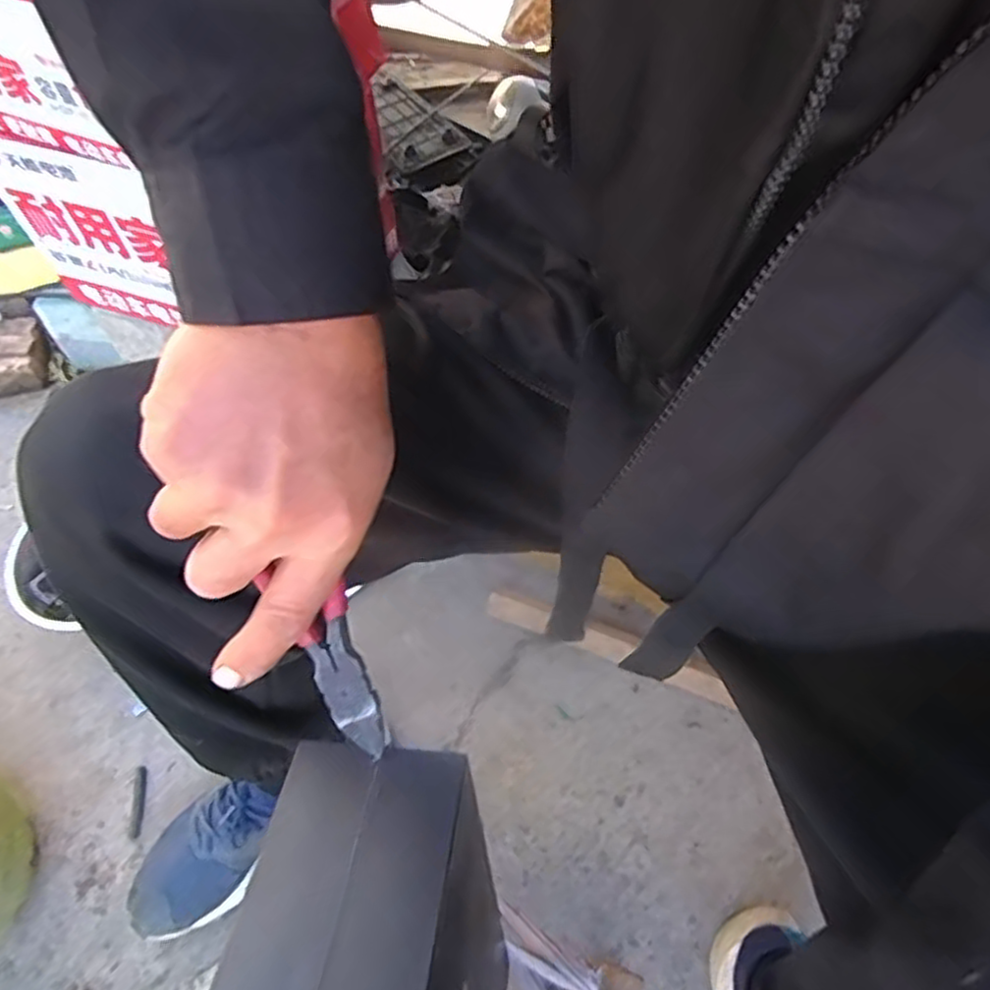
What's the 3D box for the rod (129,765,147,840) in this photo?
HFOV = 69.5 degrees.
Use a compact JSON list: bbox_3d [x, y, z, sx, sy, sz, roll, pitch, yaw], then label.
[{"bbox_3d":[-0.376,0.323,0.751,0.011,0.004,0.072,-7,63,-3],"label":"rod"}]

